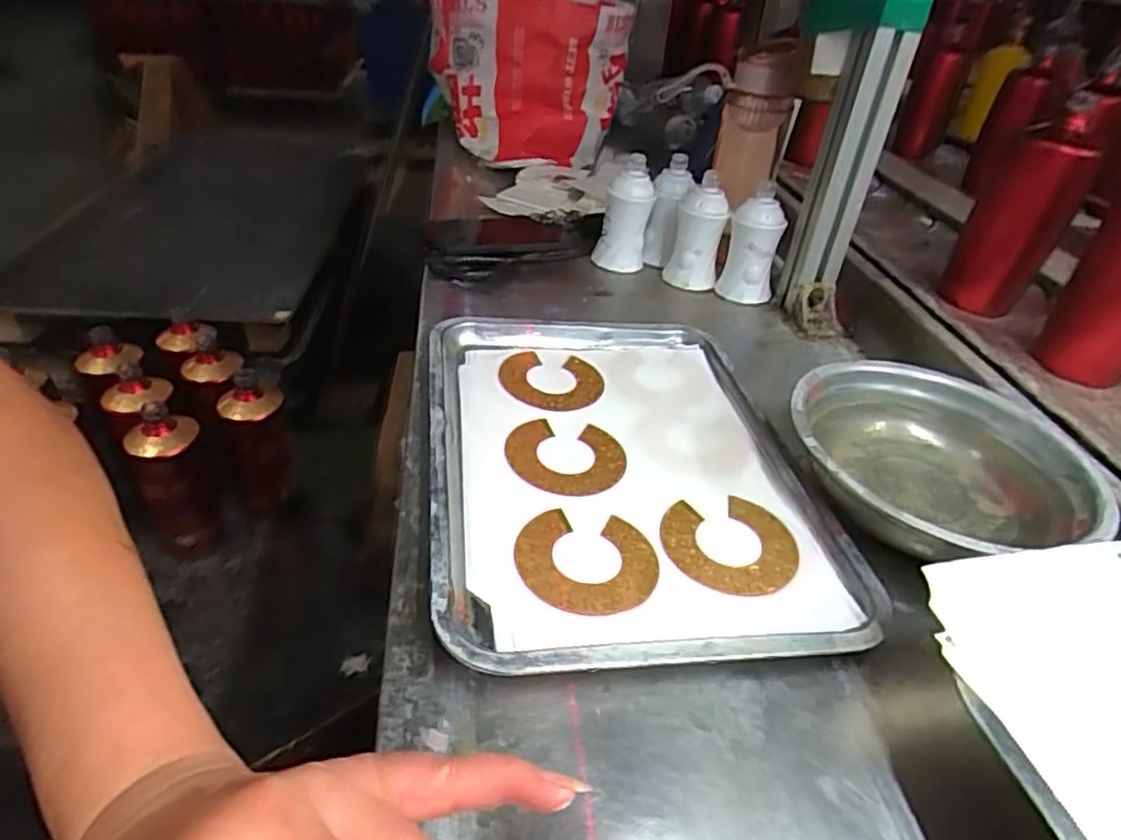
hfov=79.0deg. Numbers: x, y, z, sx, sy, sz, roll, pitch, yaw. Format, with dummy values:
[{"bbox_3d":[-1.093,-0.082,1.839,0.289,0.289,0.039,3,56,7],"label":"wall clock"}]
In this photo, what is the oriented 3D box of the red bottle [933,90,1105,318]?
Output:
[{"bbox_3d":[0.457,-0.205,0.682,0.085,0.183,0.075,26,41,27],"label":"red bottle"}]

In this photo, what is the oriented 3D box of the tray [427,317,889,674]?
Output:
[{"bbox_3d":[0.040,0.018,0.477,0.254,0.023,0.342,-2,37,-9],"label":"tray"}]

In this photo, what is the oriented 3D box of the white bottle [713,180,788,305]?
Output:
[{"bbox_3d":[0.201,-0.180,0.715,0.056,0.111,0.047,8,36,5],"label":"white bottle"}]

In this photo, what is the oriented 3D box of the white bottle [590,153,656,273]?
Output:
[{"bbox_3d":[0.071,-0.224,0.747,0.053,0.114,0.048,10,36,7],"label":"white bottle"}]

